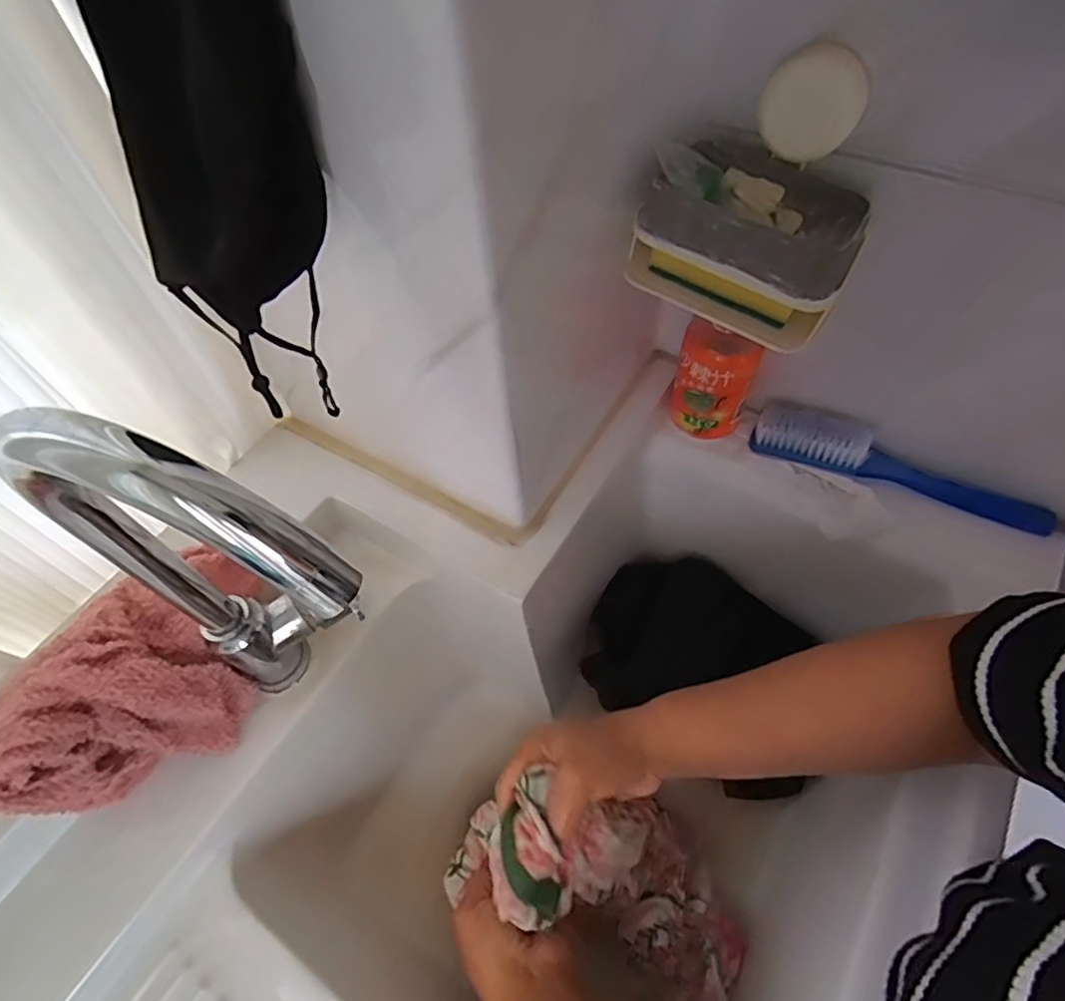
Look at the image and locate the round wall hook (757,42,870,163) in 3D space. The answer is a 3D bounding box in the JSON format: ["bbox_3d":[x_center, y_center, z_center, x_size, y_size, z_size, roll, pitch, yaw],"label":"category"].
[{"bbox_3d":[0.156,-0.220,0.344,0.055,0.059,0.021,22,60,16],"label":"round wall hook"}]

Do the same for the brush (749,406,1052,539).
[{"bbox_3d":[0.301,-0.025,0.501,0.232,0.030,0.043,27,62,19],"label":"brush"}]

